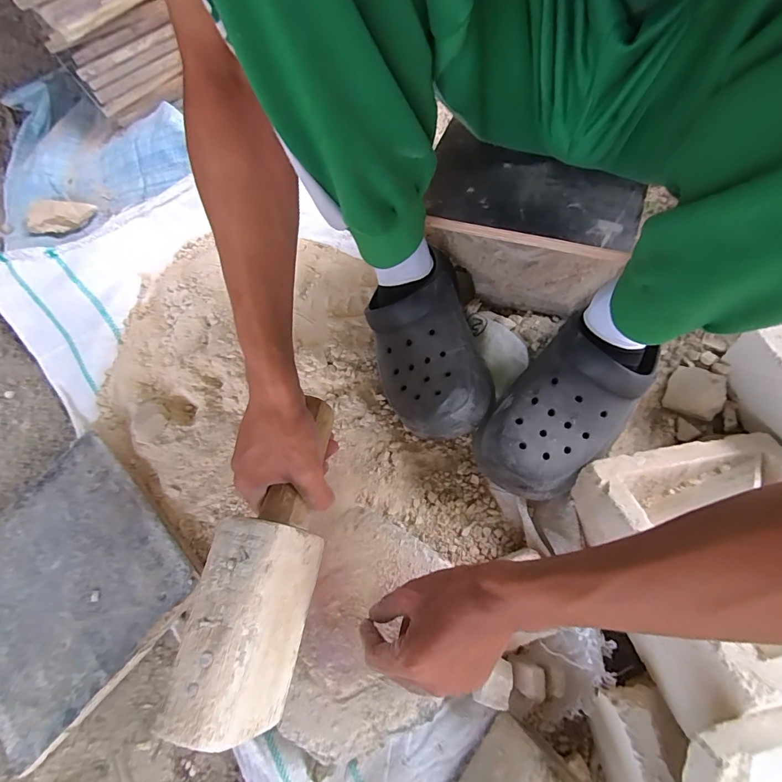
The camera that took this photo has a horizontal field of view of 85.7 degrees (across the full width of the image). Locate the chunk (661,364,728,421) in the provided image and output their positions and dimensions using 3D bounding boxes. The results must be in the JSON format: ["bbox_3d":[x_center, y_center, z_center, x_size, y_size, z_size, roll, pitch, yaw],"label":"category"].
[{"bbox_3d":[0.346,0.001,0.480,0.056,0.014,0.054,21,90,29],"label":"chunk"}]

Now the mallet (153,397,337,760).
[{"bbox_3d":[-0.091,0.121,0.335,0.065,0.084,0.240,8,67,7],"label":"mallet"}]

